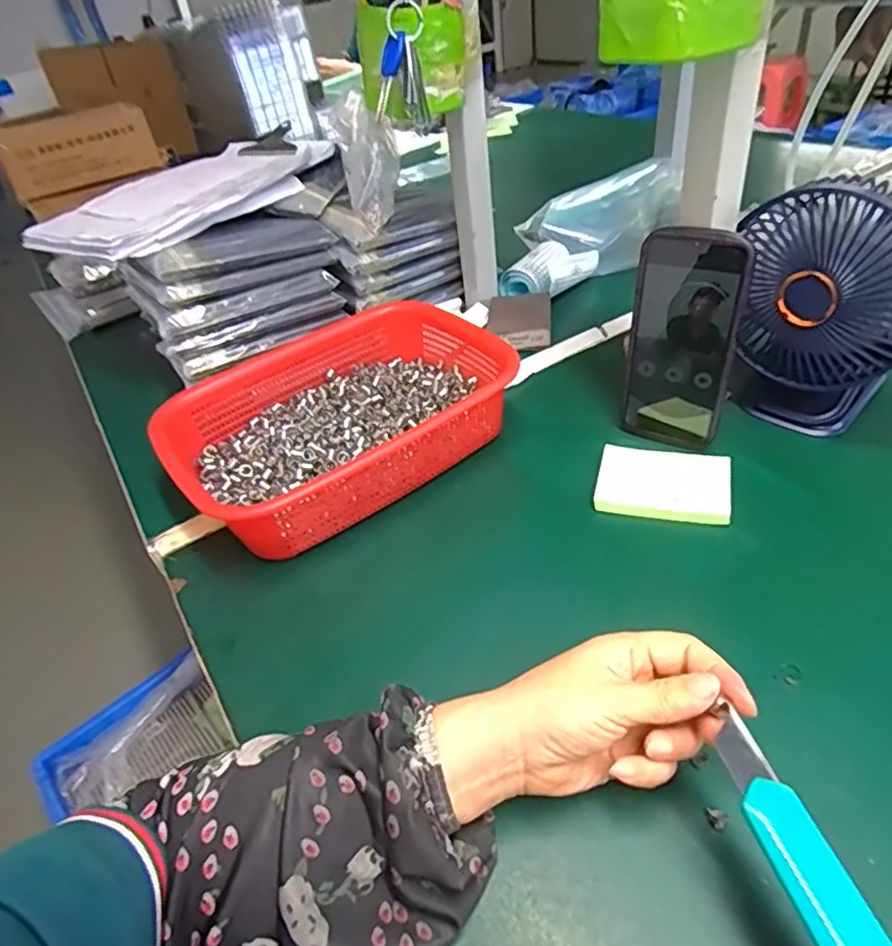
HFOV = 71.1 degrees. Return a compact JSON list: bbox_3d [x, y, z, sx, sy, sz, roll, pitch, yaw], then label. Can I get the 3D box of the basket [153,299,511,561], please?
[{"bbox_3d":[-0.087,-0.048,0.546,0.288,0.076,0.211,-27,43,-21],"label":"basket"}]

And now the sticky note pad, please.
[{"bbox_3d":[0.166,0.010,0.478,0.095,0.014,0.069,5,41,17],"label":"sticky note pad"}]

